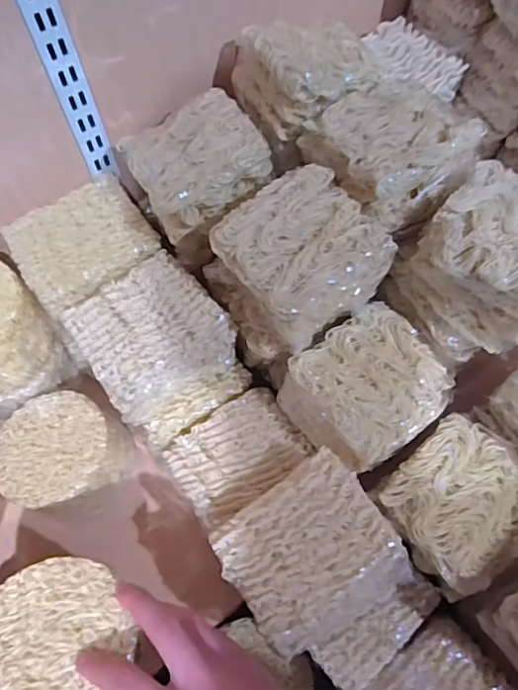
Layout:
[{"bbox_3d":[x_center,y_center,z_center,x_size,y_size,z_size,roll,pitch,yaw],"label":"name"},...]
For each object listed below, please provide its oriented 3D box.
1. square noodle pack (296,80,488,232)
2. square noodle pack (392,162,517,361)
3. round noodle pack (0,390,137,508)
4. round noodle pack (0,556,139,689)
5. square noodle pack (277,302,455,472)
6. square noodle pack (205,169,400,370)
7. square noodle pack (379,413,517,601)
[{"bbox_3d":[0.116,-0.174,0.486,0.115,0.056,0.117,-27,65,-11],"label":"square noodle pack"},{"bbox_3d":[0.196,-0.065,0.463,0.119,0.091,0.119,-40,68,-16],"label":"square noodle pack"},{"bbox_3d":[-0.199,0.113,0.565,0.117,0.073,0.110,-1,64,2],"label":"round noodle pack"},{"bbox_3d":[-0.145,0.210,0.382,0.107,0.021,0.112,-11,64,-3],"label":"round noodle pack"},{"bbox_3d":[0.098,0.042,0.498,0.120,0.068,0.113,-36,67,-14],"label":"square noodle pack"},{"bbox_3d":[0.030,-0.073,0.474,0.119,0.083,0.112,-33,67,-13],"label":"square noodle pack"},{"bbox_3d":[0.176,0.136,0.482,0.119,0.049,0.115,-35,67,-14],"label":"square noodle pack"}]

